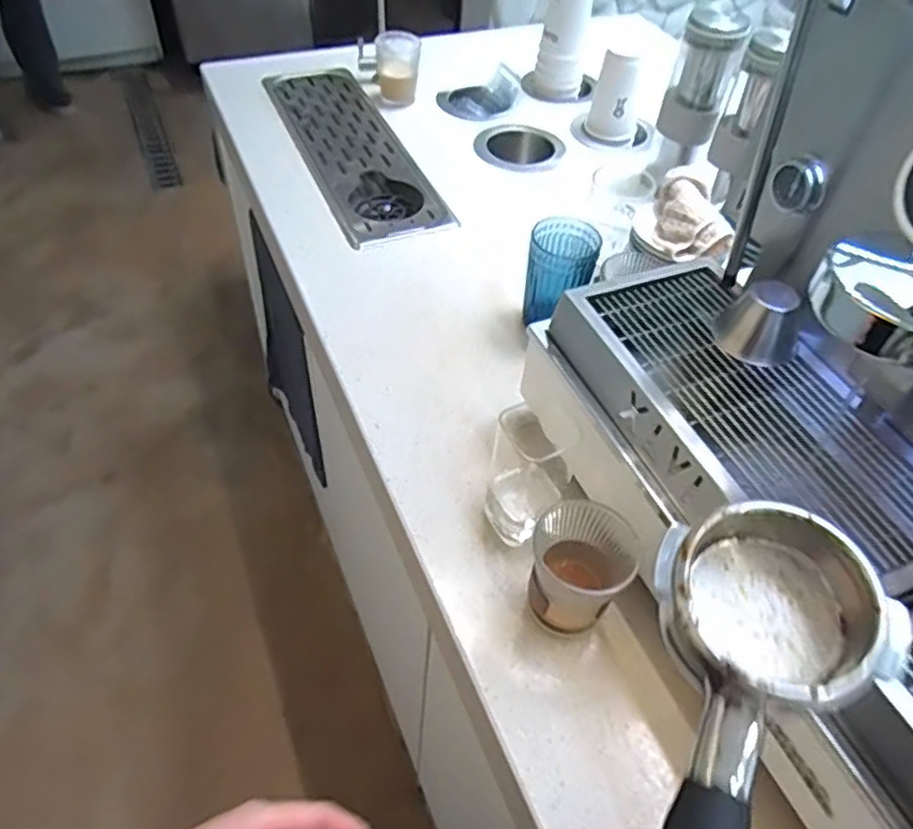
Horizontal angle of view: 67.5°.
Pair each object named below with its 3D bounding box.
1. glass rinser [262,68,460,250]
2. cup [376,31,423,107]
[{"bbox_3d":[-0.166,-0.418,1.083,0.165,0.046,0.470,-20,61,-16],"label":"glass rinser"},{"bbox_3d":[-0.099,-0.588,1.157,0.074,0.091,0.084,-1,50,-5],"label":"cup"}]

